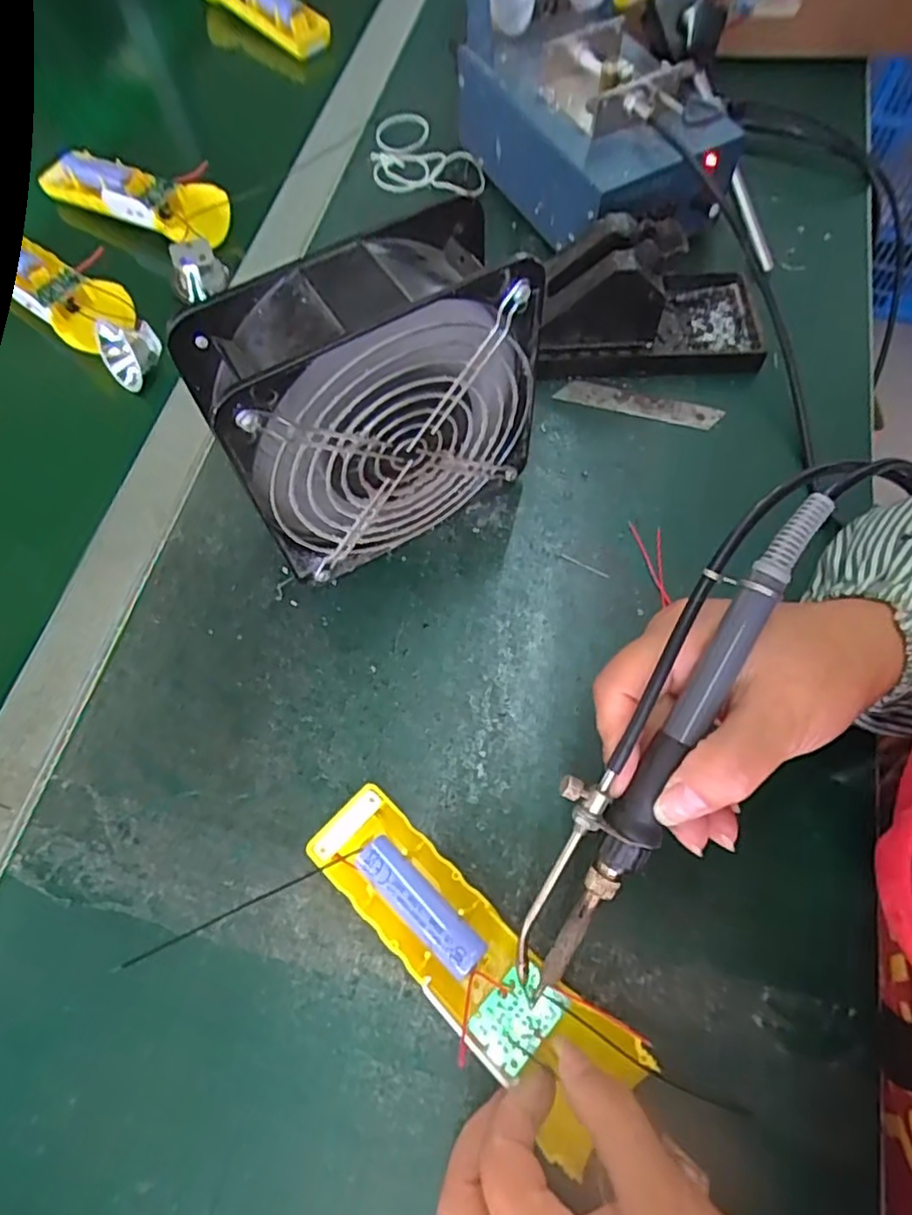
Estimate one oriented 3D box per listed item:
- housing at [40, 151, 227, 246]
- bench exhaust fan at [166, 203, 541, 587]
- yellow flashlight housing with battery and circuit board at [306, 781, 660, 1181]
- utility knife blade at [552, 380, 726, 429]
[{"bbox_3d":[-0.246,-0.316,0.500,0.163,0.038,0.049,28,68,14],"label":"housing"},{"bbox_3d":[-0.036,-0.090,0.322,0.148,0.152,0.063,-31,67,-11],"label":"bench exhaust fan"},{"bbox_3d":[0.003,0.140,0.271,0.157,0.021,0.045,35,70,21],"label":"yellow flashlight housing with battery and circuit board"},{"bbox_3d":[0.116,-0.129,0.418,0.100,0.006,0.016,13,67,9],"label":"utility knife blade"}]

